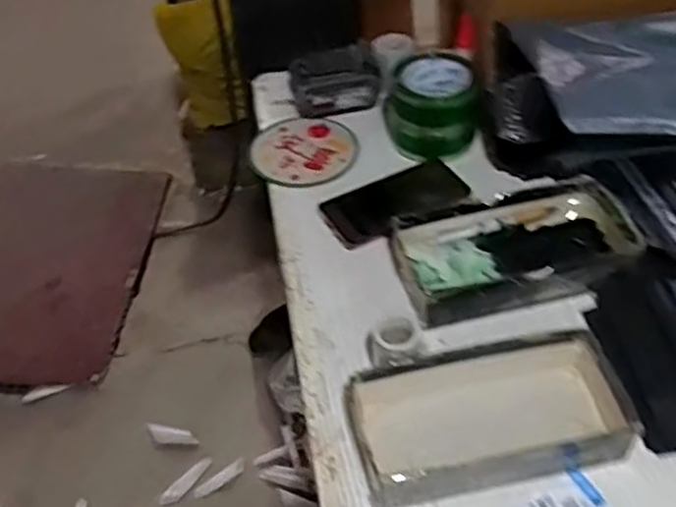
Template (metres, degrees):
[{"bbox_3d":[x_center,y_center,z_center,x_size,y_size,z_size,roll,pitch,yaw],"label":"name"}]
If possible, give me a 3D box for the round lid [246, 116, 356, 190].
[{"bbox_3d":[-0.043,-0.129,0.882,0.130,0.010,0.127,17,51,19],"label":"round lid"}]

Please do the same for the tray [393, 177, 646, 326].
[{"bbox_3d":[0.175,-0.003,0.714,0.227,0.050,0.126,-15,48,-9],"label":"tray"}]

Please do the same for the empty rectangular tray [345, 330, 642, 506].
[{"bbox_3d":[0.123,0.134,0.595,0.218,0.047,0.106,-11,48,-5],"label":"empty rectangular tray"}]

